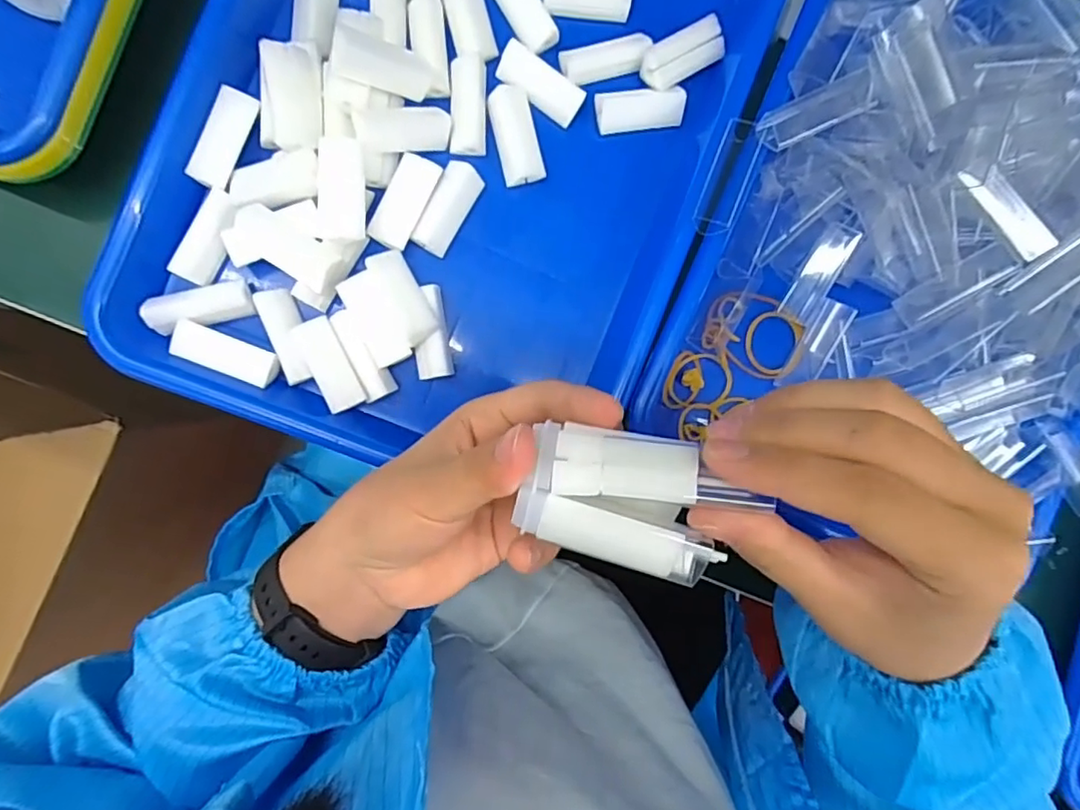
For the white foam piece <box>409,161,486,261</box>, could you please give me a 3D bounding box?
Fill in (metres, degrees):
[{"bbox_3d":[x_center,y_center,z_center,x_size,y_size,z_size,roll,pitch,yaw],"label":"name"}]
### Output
[{"bbox_3d":[-0.046,-0.099,0.300,0.019,0.008,0.047,27,87,-8],"label":"white foam piece"}]

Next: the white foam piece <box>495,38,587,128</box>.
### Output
[{"bbox_3d":[0.001,-0.164,0.302,0.045,0.010,0.018,32,87,-8],"label":"white foam piece"}]

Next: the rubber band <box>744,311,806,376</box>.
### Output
[{"bbox_3d":[0.130,-0.034,0.333,0.031,0.005,0.035,14,95,-1],"label":"rubber band"}]

